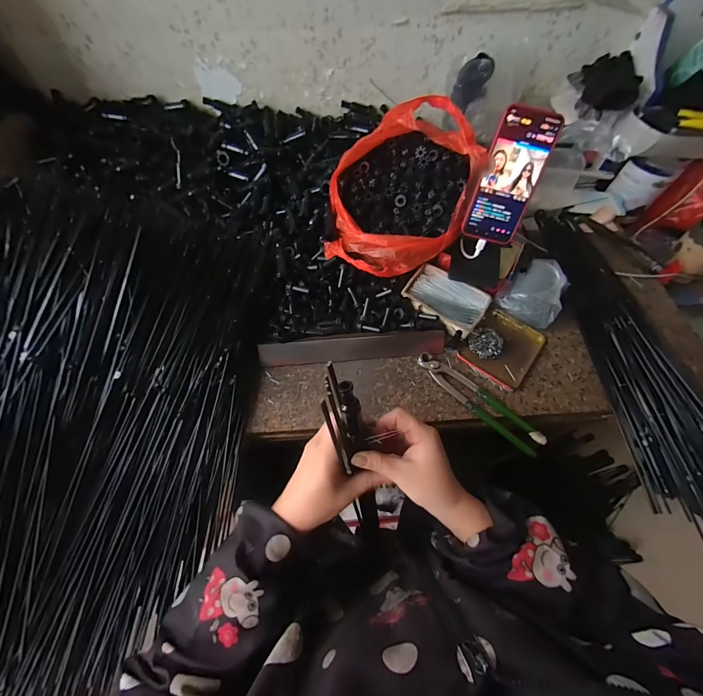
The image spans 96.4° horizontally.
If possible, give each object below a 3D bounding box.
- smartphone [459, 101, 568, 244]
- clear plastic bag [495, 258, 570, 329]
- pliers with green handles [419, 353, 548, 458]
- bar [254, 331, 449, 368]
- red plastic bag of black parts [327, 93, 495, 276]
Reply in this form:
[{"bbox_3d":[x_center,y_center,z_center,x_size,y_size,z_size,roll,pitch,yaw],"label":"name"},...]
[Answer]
[{"bbox_3d":[0.221,-0.234,0.439,0.078,0.163,0.014,20,31,10],"label":"smartphone"},{"bbox_3d":[0.304,-0.099,0.528,0.094,0.040,0.113,27,65,13],"label":"clear plastic bag"},{"bbox_3d":[0.182,0.074,0.456,0.197,0.015,0.043,39,68,18],"label":"pliers with green handles"},{"bbox_3d":[0.003,-0.003,0.487,0.281,0.012,0.039,-3,62,-2],"label":"bar"},{"bbox_3d":[0.076,-0.247,0.494,0.220,0.131,0.237,4,62,2],"label":"red plastic bag of black parts"}]

